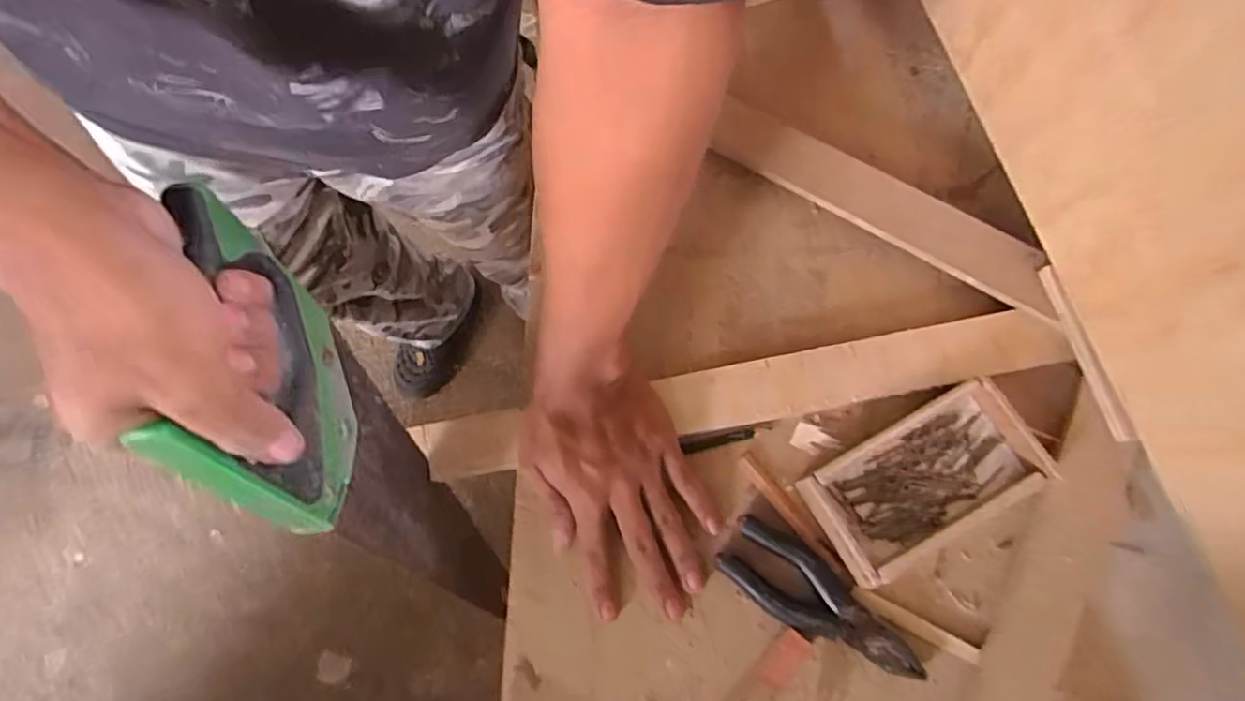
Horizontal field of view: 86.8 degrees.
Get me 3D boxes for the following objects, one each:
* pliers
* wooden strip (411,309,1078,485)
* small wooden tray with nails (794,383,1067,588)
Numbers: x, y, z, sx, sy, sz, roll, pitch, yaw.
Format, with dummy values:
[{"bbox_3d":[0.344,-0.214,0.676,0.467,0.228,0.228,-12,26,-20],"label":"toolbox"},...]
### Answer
[{"bbox_3d":[0.132,0.168,0.438,0.141,0.016,0.050,38,81,12],"label":"pliers"},{"bbox_3d":[0.078,0.031,0.469,0.451,0.015,0.044,-11,77,1],"label":"wooden strip"},{"bbox_3d":[0.201,0.088,0.441,0.142,0.035,0.081,-29,75,-4],"label":"small wooden tray with nails"}]

